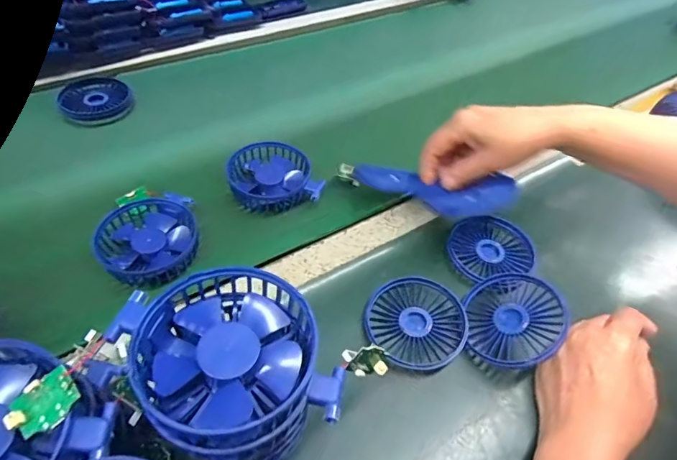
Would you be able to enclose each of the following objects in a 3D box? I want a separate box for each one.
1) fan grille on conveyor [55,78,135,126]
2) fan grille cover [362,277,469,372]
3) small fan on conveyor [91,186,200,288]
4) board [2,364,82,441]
[{"bbox_3d":[-0.315,-0.170,0.579,0.087,0.012,0.100,-10,51,-14],"label":"fan grille on conveyor"},{"bbox_3d":[0.070,0.084,0.405,0.085,0.018,0.088,-31,58,-28],"label":"fan grille cover"},{"bbox_3d":[-0.182,0.007,0.437,0.089,0.036,0.102,6,49,0],"label":"small fan on conveyor"},{"bbox_3d":[-0.141,0.083,0.213,0.023,0.005,0.031,40,74,8],"label":"board"}]

